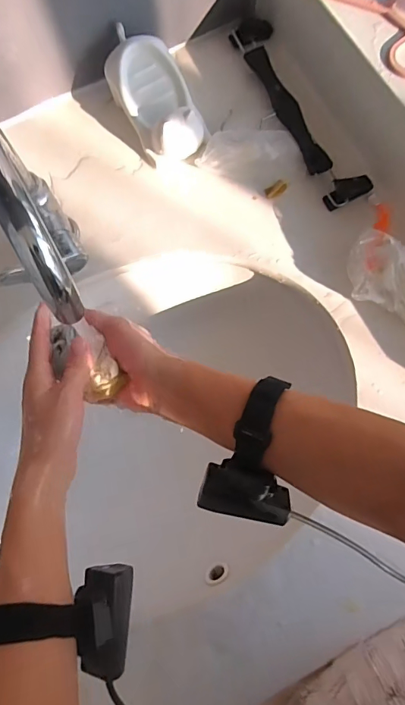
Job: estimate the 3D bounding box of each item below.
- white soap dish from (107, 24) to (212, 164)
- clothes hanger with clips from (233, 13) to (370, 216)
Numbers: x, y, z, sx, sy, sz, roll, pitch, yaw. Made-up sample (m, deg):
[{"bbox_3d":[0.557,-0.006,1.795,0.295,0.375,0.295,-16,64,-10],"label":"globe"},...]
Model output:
[{"bbox_3d":[-0.054,-0.304,0.519,0.081,0.063,0.157,-33,77,-8],"label":"white soap dish"},{"bbox_3d":[0.115,-0.307,0.536,0.065,0.029,0.291,-21,76,-5],"label":"clothes hanger with clips"}]

